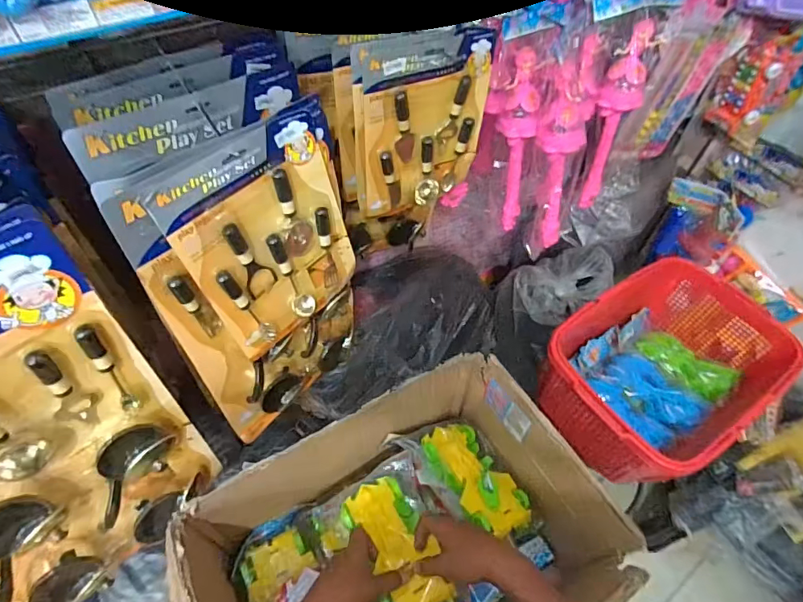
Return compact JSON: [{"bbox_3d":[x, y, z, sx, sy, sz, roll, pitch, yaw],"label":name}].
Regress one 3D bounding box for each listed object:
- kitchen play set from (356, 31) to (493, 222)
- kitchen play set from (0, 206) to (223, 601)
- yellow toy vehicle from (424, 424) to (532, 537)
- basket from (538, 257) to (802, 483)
[{"bbox_3d":[0.034,-0.266,0.699,0.205,0.254,0.045,-27,57,-23],"label":"kitchen play set"},{"bbox_3d":[-0.385,0.167,0.482,0.273,0.452,0.046,-36,51,-27],"label":"kitchen play set"},{"bbox_3d":[0.103,0.249,0.655,0.087,0.042,0.170,-25,56,-21],"label":"yellow toy vehicle"},{"bbox_3d":[0.469,0.127,0.845,0.404,0.177,0.285,-28,57,-23],"label":"basket"}]

